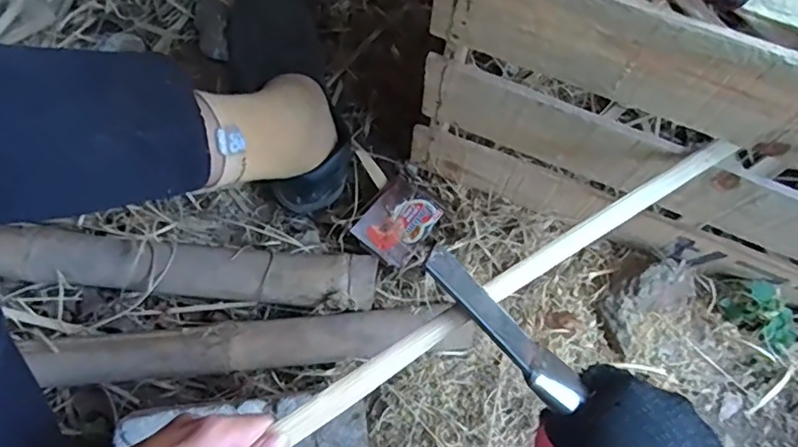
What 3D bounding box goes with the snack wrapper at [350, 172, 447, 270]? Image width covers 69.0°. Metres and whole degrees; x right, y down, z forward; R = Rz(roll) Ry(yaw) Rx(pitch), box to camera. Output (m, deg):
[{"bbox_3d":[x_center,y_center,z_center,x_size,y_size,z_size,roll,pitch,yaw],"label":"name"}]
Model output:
[{"bbox_3d":[0.000,-0.003,0.624,0.068,0.014,0.088,35,73,11],"label":"snack wrapper"}]

